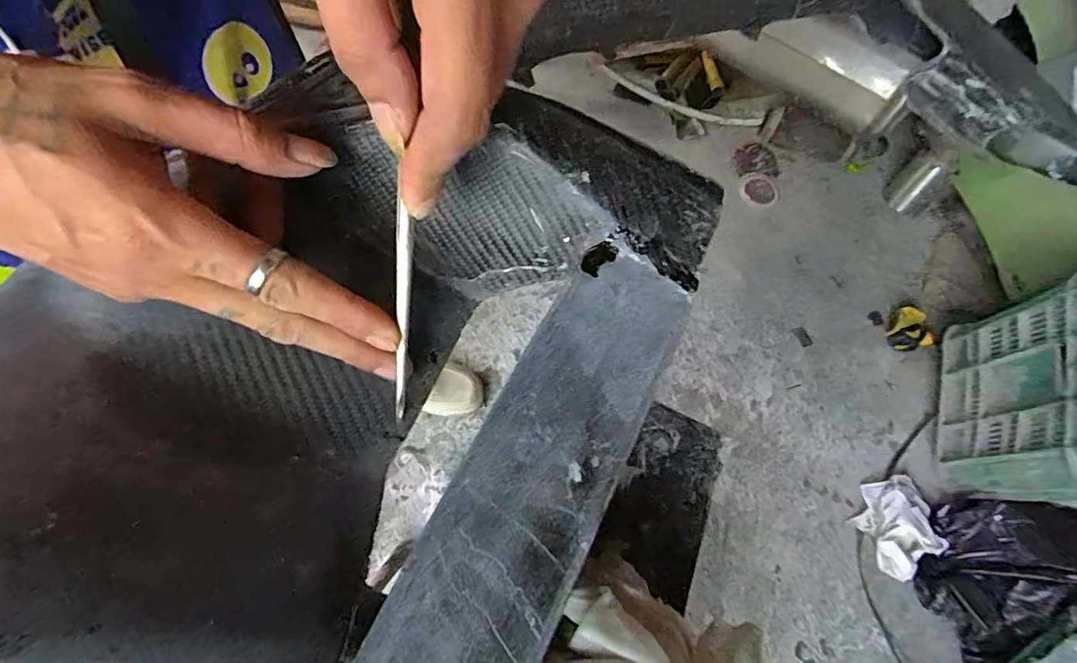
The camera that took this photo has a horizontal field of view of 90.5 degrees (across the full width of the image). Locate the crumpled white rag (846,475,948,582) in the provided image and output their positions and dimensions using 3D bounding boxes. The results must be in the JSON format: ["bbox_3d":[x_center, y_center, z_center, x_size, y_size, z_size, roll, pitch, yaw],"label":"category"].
[{"bbox_3d":[0.647,0.342,0.955,0.149,0.053,0.152,-20,66,-11],"label":"crumpled white rag"}]

